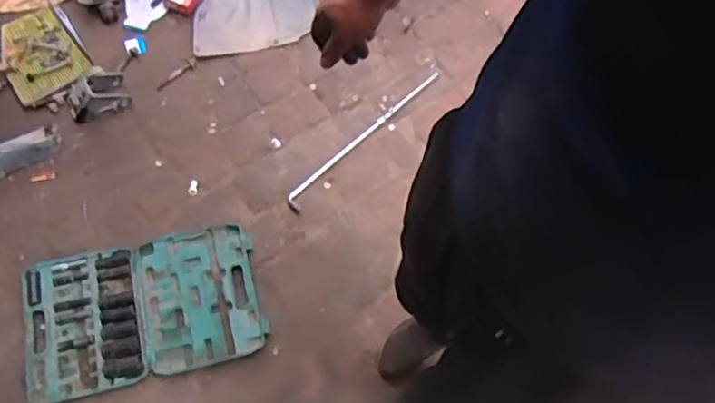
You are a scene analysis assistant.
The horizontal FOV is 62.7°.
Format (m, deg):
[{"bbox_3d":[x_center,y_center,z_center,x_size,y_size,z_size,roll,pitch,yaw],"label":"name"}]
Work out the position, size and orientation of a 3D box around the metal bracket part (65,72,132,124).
[{"bbox_3d":[-0.631,-0.254,1.419,0.144,0.088,0.085,-26,71,-13],"label":"metal bracket part"}]

